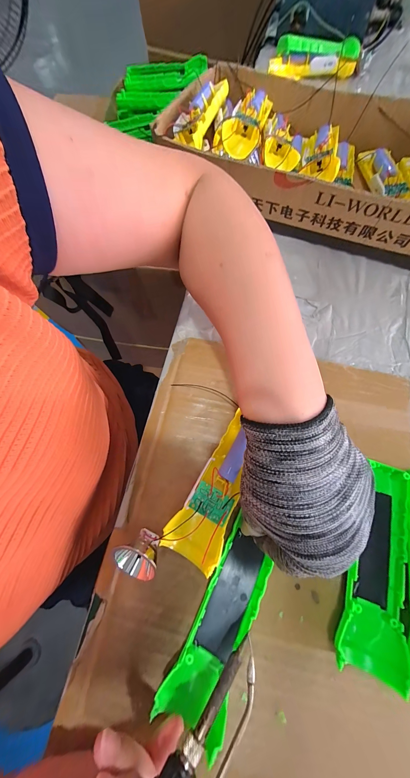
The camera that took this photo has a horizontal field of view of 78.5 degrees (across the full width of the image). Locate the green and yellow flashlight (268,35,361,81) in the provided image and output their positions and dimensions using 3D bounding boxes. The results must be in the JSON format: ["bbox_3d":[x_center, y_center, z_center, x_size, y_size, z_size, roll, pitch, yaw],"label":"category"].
[{"bbox_3d":[0.213,-0.645,0.486,0.175,0.052,0.057,-2,71,1],"label":"green and yellow flashlight"}]

